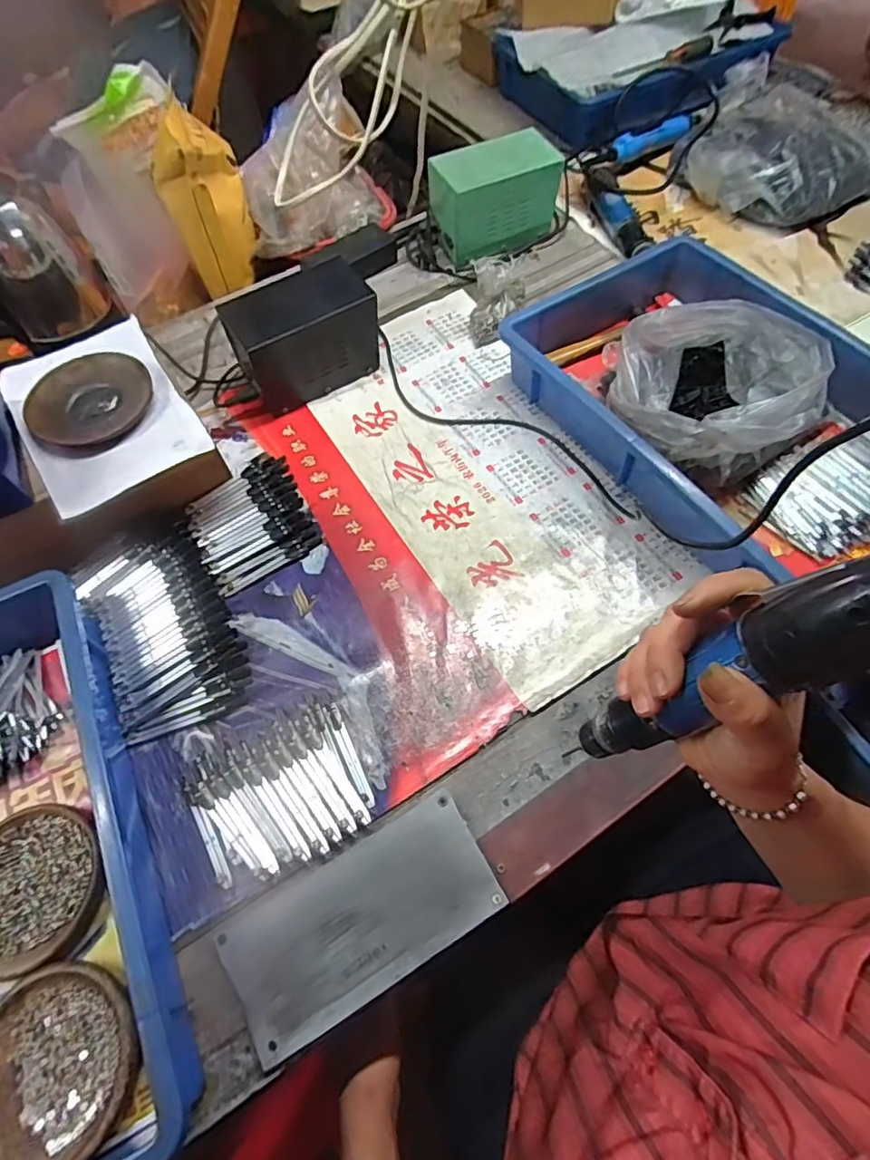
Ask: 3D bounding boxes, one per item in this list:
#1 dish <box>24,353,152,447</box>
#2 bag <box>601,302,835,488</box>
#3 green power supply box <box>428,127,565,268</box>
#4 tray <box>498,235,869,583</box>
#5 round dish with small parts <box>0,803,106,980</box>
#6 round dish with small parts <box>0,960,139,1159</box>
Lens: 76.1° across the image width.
[{"bbox_3d":[-0.347,-0.180,0.555,0.114,0.014,0.110,-1,63,2],"label":"dish"},{"bbox_3d":[0.274,-0.191,0.571,0.153,0.127,0.187,-25,64,-10],"label":"bag"},{"bbox_3d":[0.084,-0.534,0.776,0.165,0.105,0.089,-27,65,-11],"label":"green power supply box"},{"bbox_3d":[0.314,-0.199,0.588,0.292,0.125,0.430,-31,66,-13],"label":"tray"},{"bbox_3d":[-0.318,0.241,0.436,0.115,0.016,0.114,-1,63,2],"label":"round dish with small parts"},{"bbox_3d":[-0.261,0.331,0.378,0.111,0.020,0.112,-1,63,2],"label":"round dish with small parts"}]

